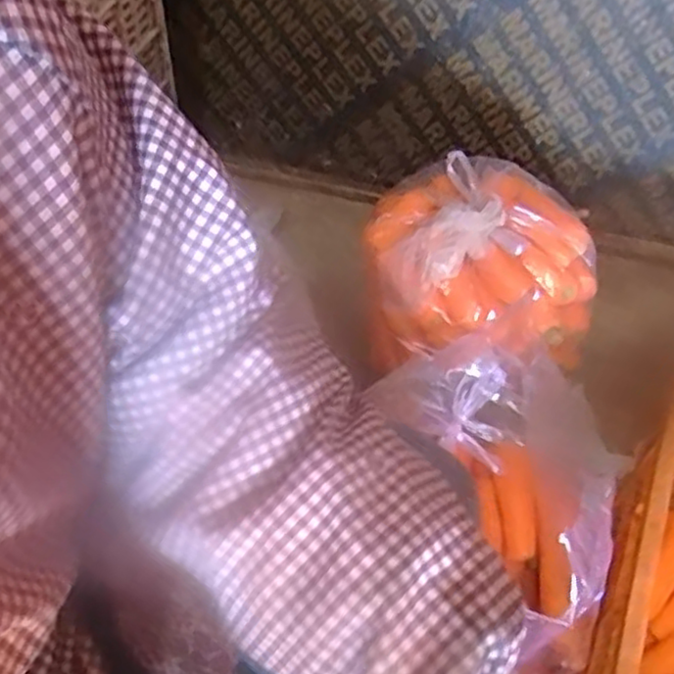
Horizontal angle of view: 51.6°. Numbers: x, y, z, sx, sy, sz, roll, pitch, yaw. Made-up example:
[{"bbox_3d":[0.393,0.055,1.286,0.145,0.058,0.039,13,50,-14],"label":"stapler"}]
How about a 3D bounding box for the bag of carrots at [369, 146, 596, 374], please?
[{"bbox_3d":[0.163,-0.084,0.754,0.251,0.135,0.218,14,51,11],"label":"bag of carrots"}]

